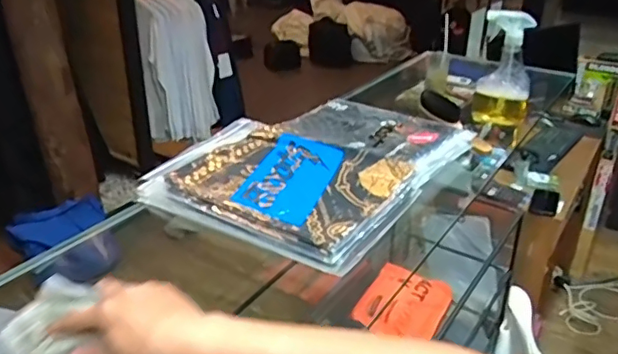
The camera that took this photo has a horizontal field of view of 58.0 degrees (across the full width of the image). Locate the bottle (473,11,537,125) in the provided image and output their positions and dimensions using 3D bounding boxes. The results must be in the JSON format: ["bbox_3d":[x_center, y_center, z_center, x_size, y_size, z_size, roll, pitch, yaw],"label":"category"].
[{"bbox_3d":[0.384,-0.209,1.085,0.105,0.214,0.085,11,29,20],"label":"bottle"}]

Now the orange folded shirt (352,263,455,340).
[{"bbox_3d":[0.262,0.349,1.526,0.212,0.049,0.291,27,41,16],"label":"orange folded shirt"}]

